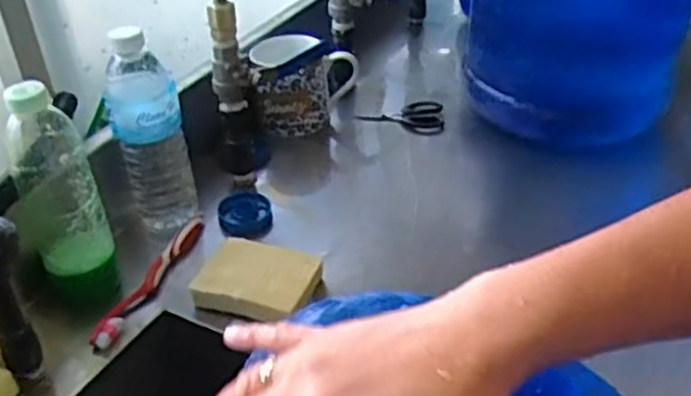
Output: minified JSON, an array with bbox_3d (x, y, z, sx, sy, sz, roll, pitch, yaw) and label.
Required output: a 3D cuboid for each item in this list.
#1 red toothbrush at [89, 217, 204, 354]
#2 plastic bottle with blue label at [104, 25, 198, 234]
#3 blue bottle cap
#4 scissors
[{"bbox_3d":[-0.180,0.073,0.676,0.018,0.025,0.185,10,37,19],"label":"red toothbrush"},{"bbox_3d":[-0.190,-0.064,0.695,0.064,0.202,0.056,-13,36,-12],"label":"plastic bottle with blue label"},{"bbox_3d":[-0.106,0.019,0.759,0.055,0.031,0.055,-3,35,2],"label":"blue bottle cap"},{"bbox_3d":[0.071,-0.098,0.903,0.107,0.005,0.058,-7,52,-6],"label":"scissors"}]

